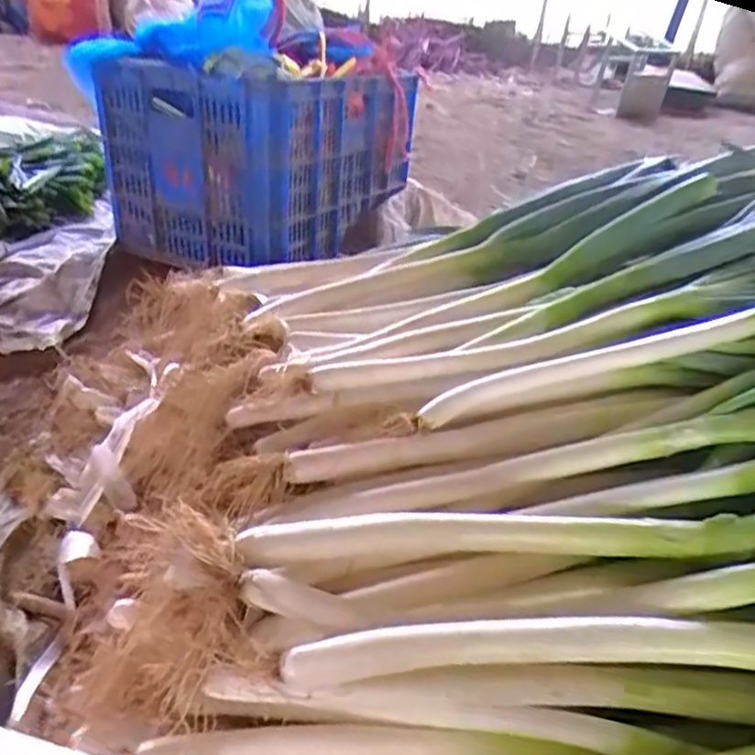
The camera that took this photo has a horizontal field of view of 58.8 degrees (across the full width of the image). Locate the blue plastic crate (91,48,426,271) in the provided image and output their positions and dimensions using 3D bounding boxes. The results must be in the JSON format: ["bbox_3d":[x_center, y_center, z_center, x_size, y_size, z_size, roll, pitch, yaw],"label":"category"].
[{"bbox_3d":[-0.220,-0.461,1.354,0.404,0.343,0.490,23,37,22],"label":"blue plastic crate"}]

